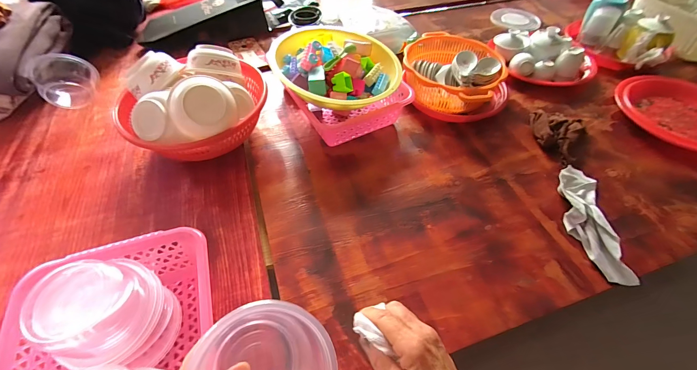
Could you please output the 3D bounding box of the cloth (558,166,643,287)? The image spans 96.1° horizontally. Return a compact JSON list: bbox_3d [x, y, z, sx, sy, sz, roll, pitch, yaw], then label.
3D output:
[{"bbox_3d":[0.391,0.043,0.510,0.078,0.037,0.225,6,52,5],"label":"cloth"}]

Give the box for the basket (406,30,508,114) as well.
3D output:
[{"bbox_3d":[0.234,-0.256,0.708,0.209,0.090,0.228,0,52,0],"label":"basket"}]

